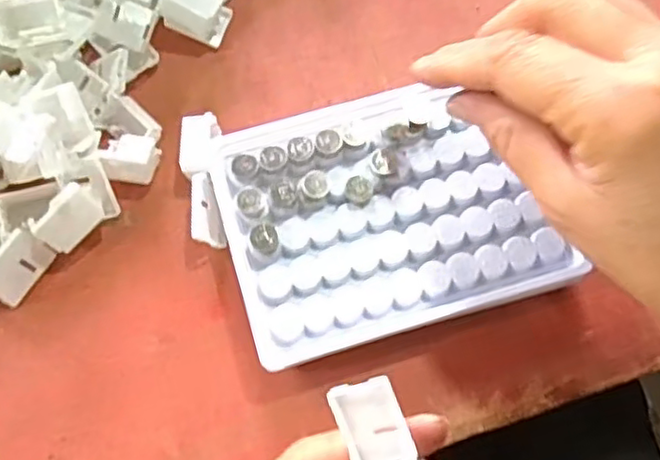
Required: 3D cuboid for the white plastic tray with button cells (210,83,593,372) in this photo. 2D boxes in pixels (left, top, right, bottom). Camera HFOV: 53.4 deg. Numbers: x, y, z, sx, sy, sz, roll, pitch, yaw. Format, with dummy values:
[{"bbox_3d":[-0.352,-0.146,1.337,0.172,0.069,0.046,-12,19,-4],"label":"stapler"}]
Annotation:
[{"bbox_3d":[0.021,-0.008,0.257,0.120,0.015,0.095,-16,72,-4],"label":"white plastic tray with button cells"}]

